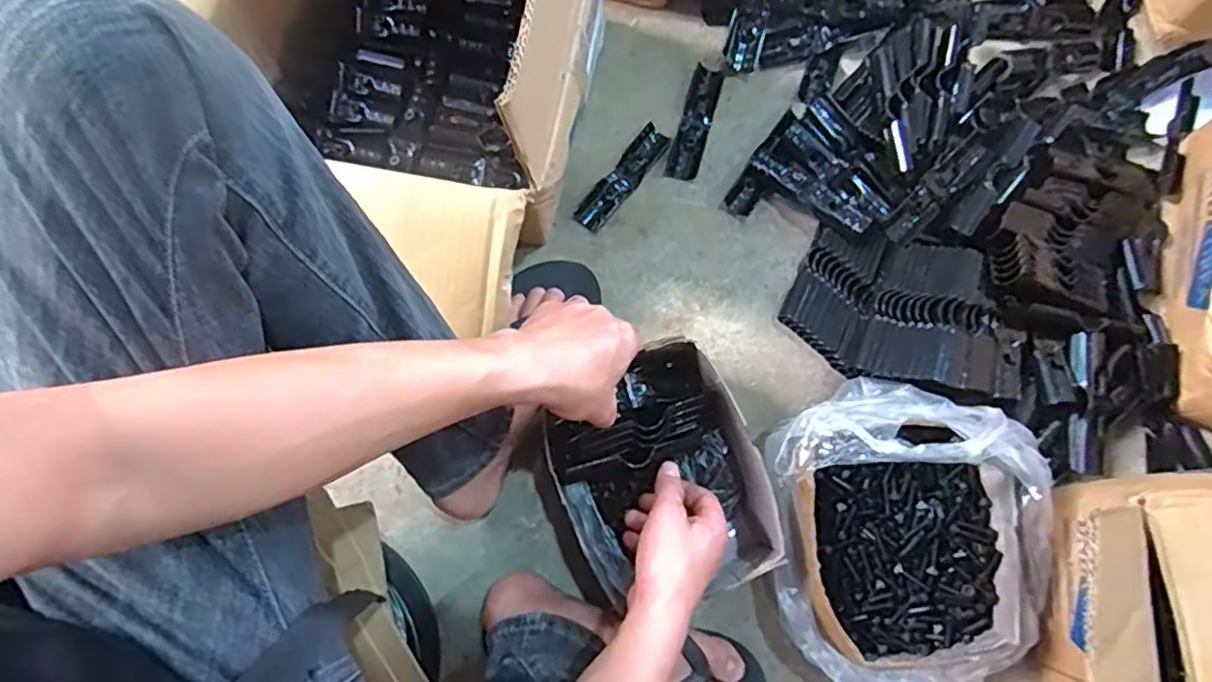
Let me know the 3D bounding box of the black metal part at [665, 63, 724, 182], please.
[{"bbox_3d":[0.093,-0.227,0.709,0.032,0.009,0.123,16,79,3],"label":"black metal part"}]

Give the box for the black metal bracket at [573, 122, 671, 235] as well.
[{"bbox_3d":[0.016,-0.166,0.692,0.032,0.013,0.126,40,82,8],"label":"black metal bracket"}]

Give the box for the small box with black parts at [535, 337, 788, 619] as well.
[{"bbox_3d":[0.036,0.120,0.596,0.187,0.107,0.198,-19,79,-3],"label":"small box with black parts"}]

